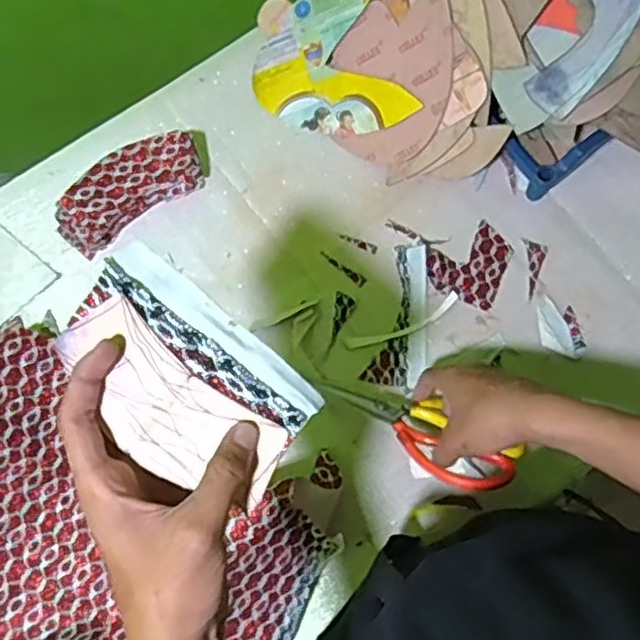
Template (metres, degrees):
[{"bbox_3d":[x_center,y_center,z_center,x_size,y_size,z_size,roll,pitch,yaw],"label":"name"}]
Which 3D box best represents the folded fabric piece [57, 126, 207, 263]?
[{"bbox_3d":[-0.198,-0.136,0.711,0.156,0.043,0.065,-33,76,-11],"label":"folded fabric piece"}]

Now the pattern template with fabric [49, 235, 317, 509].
[{"bbox_3d":[-0.075,0.032,0.367,0.137,0.018,0.087,37,75,10],"label":"pattern template with fabric"}]

